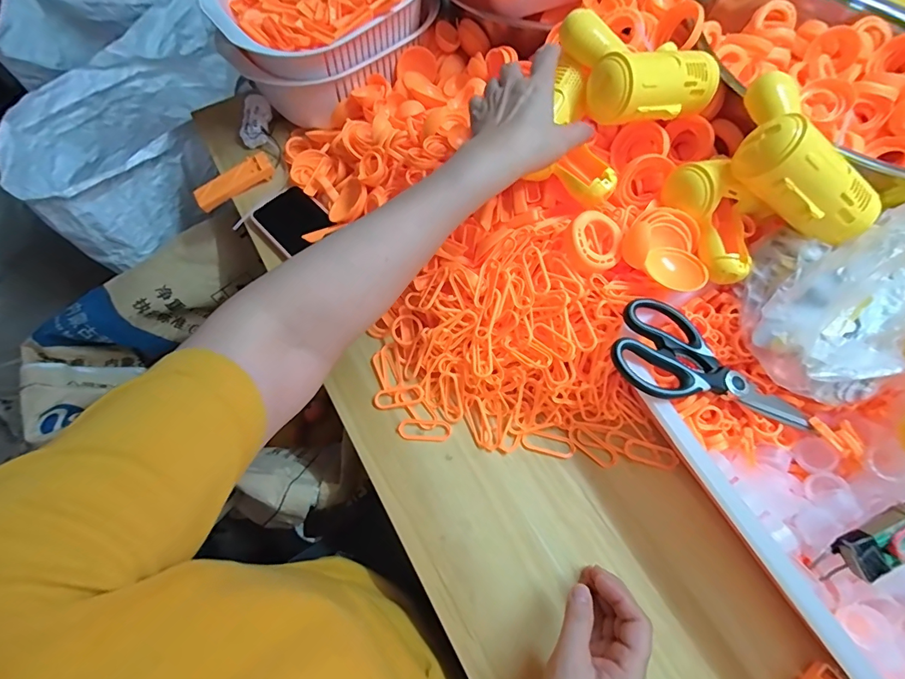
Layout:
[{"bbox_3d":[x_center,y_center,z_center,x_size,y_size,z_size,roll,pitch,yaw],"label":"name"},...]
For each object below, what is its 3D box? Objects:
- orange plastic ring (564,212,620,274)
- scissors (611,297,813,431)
[{"bbox_3d":[0.132,-0.093,0.411,0.059,0.024,0.059,3,81,-17],"label":"orange plastic ring"},{"bbox_3d":[0.225,0.031,0.377,0.176,0.017,0.079,27,68,-3],"label":"scissors"}]

